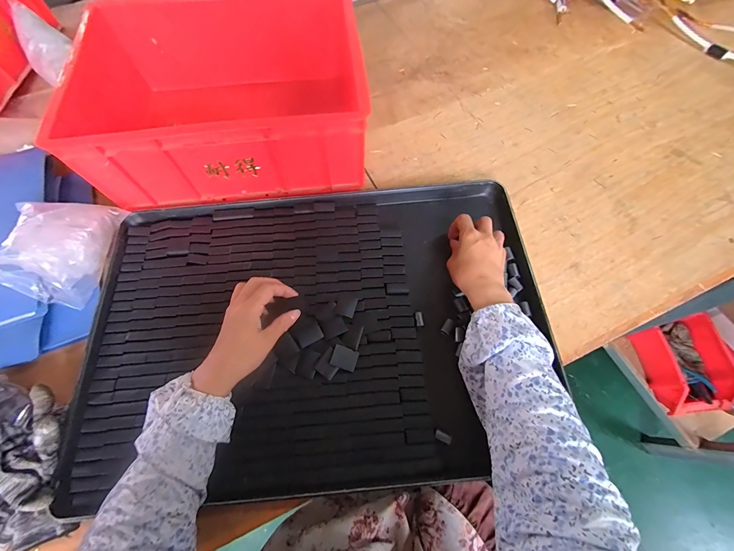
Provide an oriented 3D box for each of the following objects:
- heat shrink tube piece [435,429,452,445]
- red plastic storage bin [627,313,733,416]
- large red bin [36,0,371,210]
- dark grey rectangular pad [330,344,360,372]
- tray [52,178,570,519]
[{"bbox_3d":[0.089,0.189,0.374,0.020,0.004,0.010,23,68,12],"label":"heat shrink tube piece"},{"bbox_3d":[0.872,0.242,0.873,0.166,0.103,0.238,-6,66,0],"label":"red plastic storage bin"},{"bbox_3d":[-0.219,-0.281,0.521,0.410,0.158,0.302,-7,66,-1],"label":"large red bin"},{"bbox_3d":[-0.028,0.104,0.402,0.032,0.004,0.026,22,71,-8],"label":"dark grey rectangular pad"},{"bbox_3d":[-0.064,0.056,0.434,0.594,0.022,0.398,-6,66,0],"label":"tray"}]

